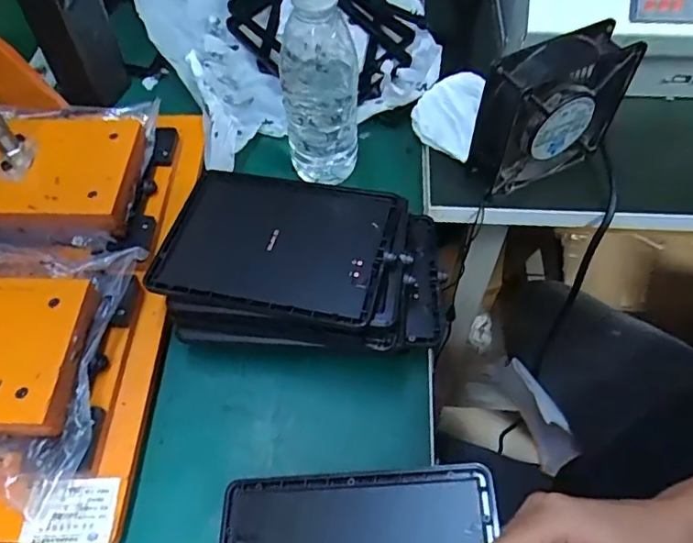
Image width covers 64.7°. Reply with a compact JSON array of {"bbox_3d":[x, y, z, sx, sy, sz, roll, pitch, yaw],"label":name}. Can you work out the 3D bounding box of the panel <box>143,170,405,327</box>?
[{"bbox_3d":[-0.050,-0.023,0.398,0.162,0.013,0.114,11,58,8],"label":"panel"}]

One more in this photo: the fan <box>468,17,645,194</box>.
[{"bbox_3d":[0.164,-0.130,0.445,0.107,0.121,0.043,-21,59,-12],"label":"fan"}]

